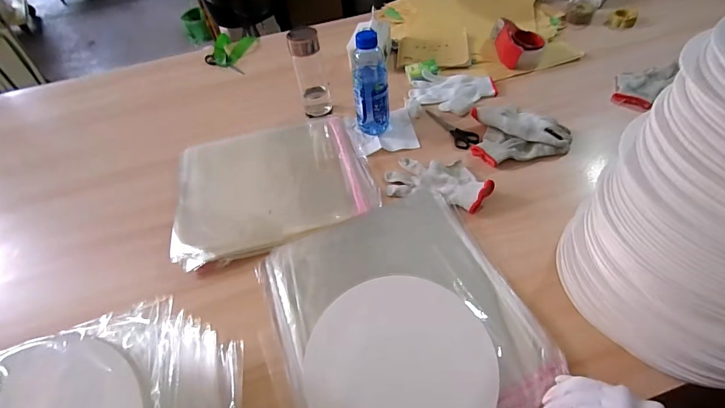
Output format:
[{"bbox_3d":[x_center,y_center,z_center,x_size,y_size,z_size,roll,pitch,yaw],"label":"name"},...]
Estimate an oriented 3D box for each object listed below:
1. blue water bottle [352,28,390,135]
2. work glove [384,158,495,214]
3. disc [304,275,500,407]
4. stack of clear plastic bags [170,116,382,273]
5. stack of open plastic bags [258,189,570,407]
[{"bbox_3d":[0.019,-0.238,0.733,0.059,0.192,0.067,33,60,29],"label":"blue water bottle"},{"bbox_3d":[0.137,-0.048,0.668,0.185,0.025,0.104,12,52,17],"label":"work glove"},{"bbox_3d":[0.046,0.205,0.471,0.233,0.012,0.225,-4,54,6],"label":"disc"},{"bbox_3d":[-0.174,-0.054,0.715,0.360,0.019,0.328,-17,50,-8],"label":"stack of clear plastic bags"},{"bbox_3d":[0.052,0.163,0.510,0.328,0.027,0.379,-21,50,-11],"label":"stack of open plastic bags"}]

